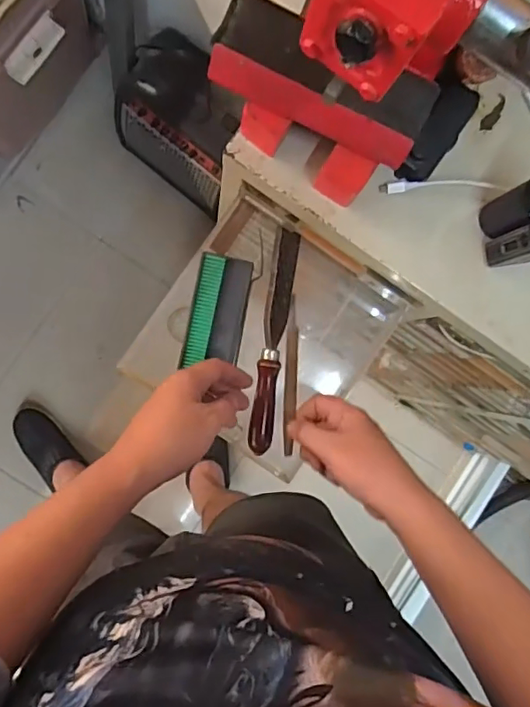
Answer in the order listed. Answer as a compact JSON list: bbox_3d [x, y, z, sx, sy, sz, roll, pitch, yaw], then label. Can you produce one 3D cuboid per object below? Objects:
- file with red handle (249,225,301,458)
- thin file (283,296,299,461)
[{"bbox_3d":[0.009,-0.012,0.626,0.028,0.036,0.248,9,88,-6],"label":"file with red handle"},{"bbox_3d":[0.028,0.019,0.599,0.013,0.012,0.186,8,62,-6],"label":"thin file"}]

